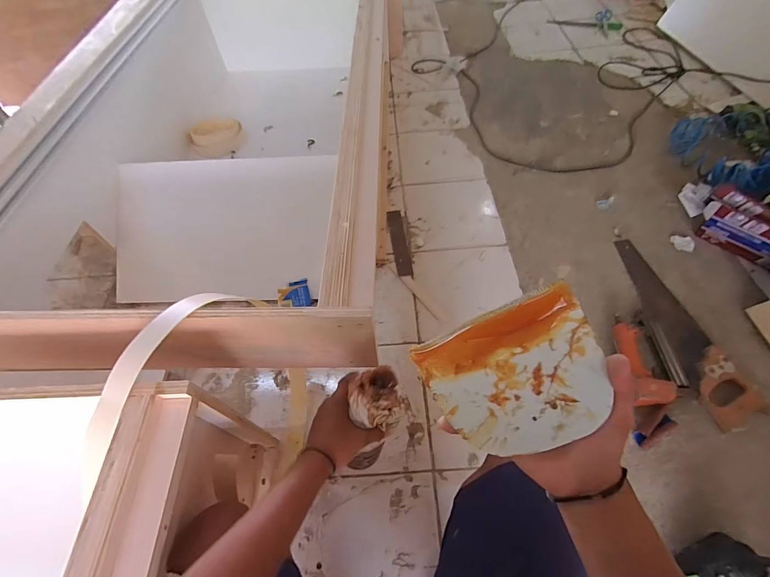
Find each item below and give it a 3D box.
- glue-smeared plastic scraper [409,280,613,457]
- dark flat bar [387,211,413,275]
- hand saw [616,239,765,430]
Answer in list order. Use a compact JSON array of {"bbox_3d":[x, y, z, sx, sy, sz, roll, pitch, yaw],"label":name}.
[{"bbox_3d":[0.108,0.077,0.309,0.143,0.004,0.115,-29,82,24],"label":"glue-smeared plastic scraper"},{"bbox_3d":[0.045,-0.148,1.131,0.047,0.006,0.257,-8,56,-2],"label":"dark flat bar"},{"bbox_3d":[0.720,0.081,0.923,0.122,0.042,0.515,-11,57,-4],"label":"hand saw"}]

